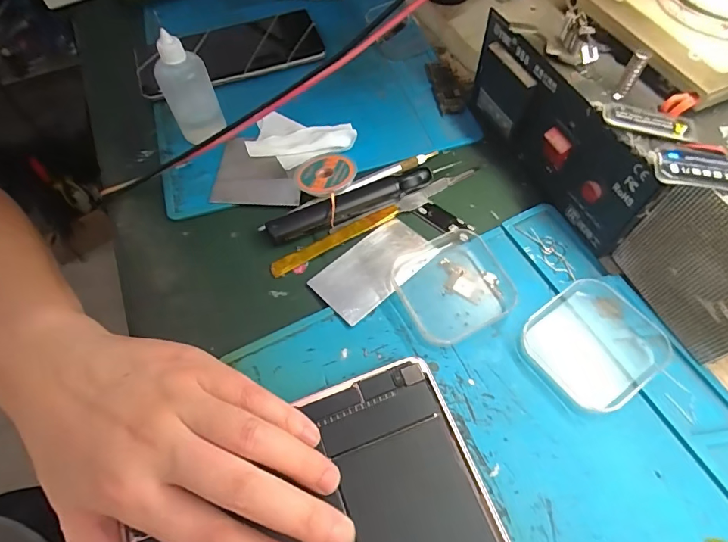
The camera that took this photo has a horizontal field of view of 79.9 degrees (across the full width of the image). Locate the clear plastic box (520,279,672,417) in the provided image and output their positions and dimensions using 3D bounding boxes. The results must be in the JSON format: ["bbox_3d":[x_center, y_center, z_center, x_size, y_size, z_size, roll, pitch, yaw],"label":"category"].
[{"bbox_3d":[0.135,0.040,0.252,0.070,0.013,0.064,-35,64,-16],"label":"clear plastic box"}]

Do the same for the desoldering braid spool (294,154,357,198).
[{"bbox_3d":[-0.028,-0.072,0.316,0.043,0.008,0.043,-1,60,2],"label":"desoldering braid spool"}]

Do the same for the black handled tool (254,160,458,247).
[{"bbox_3d":[-0.001,-0.051,0.308,0.141,0.018,0.019,-21,61,-9],"label":"black handled tool"}]

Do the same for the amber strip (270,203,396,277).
[{"bbox_3d":[-0.019,-0.022,0.300,0.097,0.006,0.010,-26,62,-12],"label":"amber strip"}]

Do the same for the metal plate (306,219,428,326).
[{"bbox_3d":[0.007,-0.002,0.288,0.079,0.004,0.046,-37,59,-19],"label":"metal plate"}]

